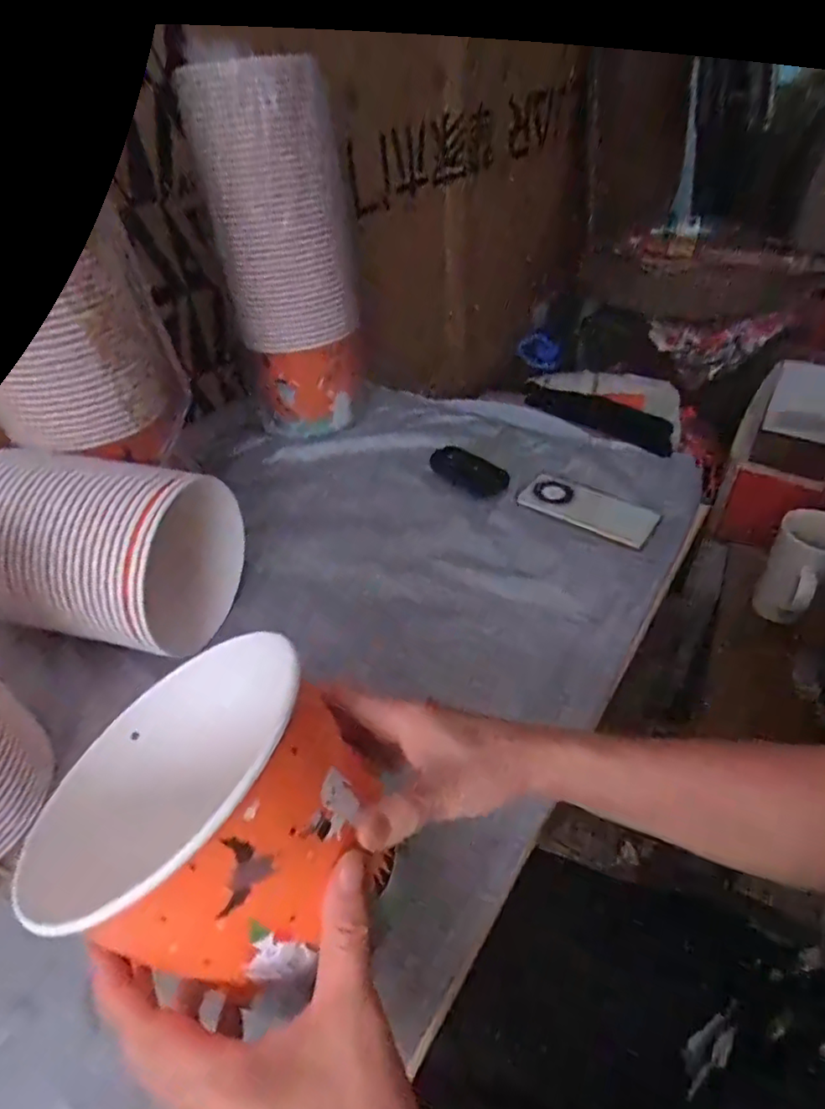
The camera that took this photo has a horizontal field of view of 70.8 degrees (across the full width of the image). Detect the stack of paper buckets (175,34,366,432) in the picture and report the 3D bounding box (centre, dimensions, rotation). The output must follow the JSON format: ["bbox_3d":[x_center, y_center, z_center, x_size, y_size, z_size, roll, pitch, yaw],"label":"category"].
[{"bbox_3d":[-0.162,-0.351,0.744,0.149,0.418,0.134,-18,45,-17],"label":"stack of paper buckets"}]

